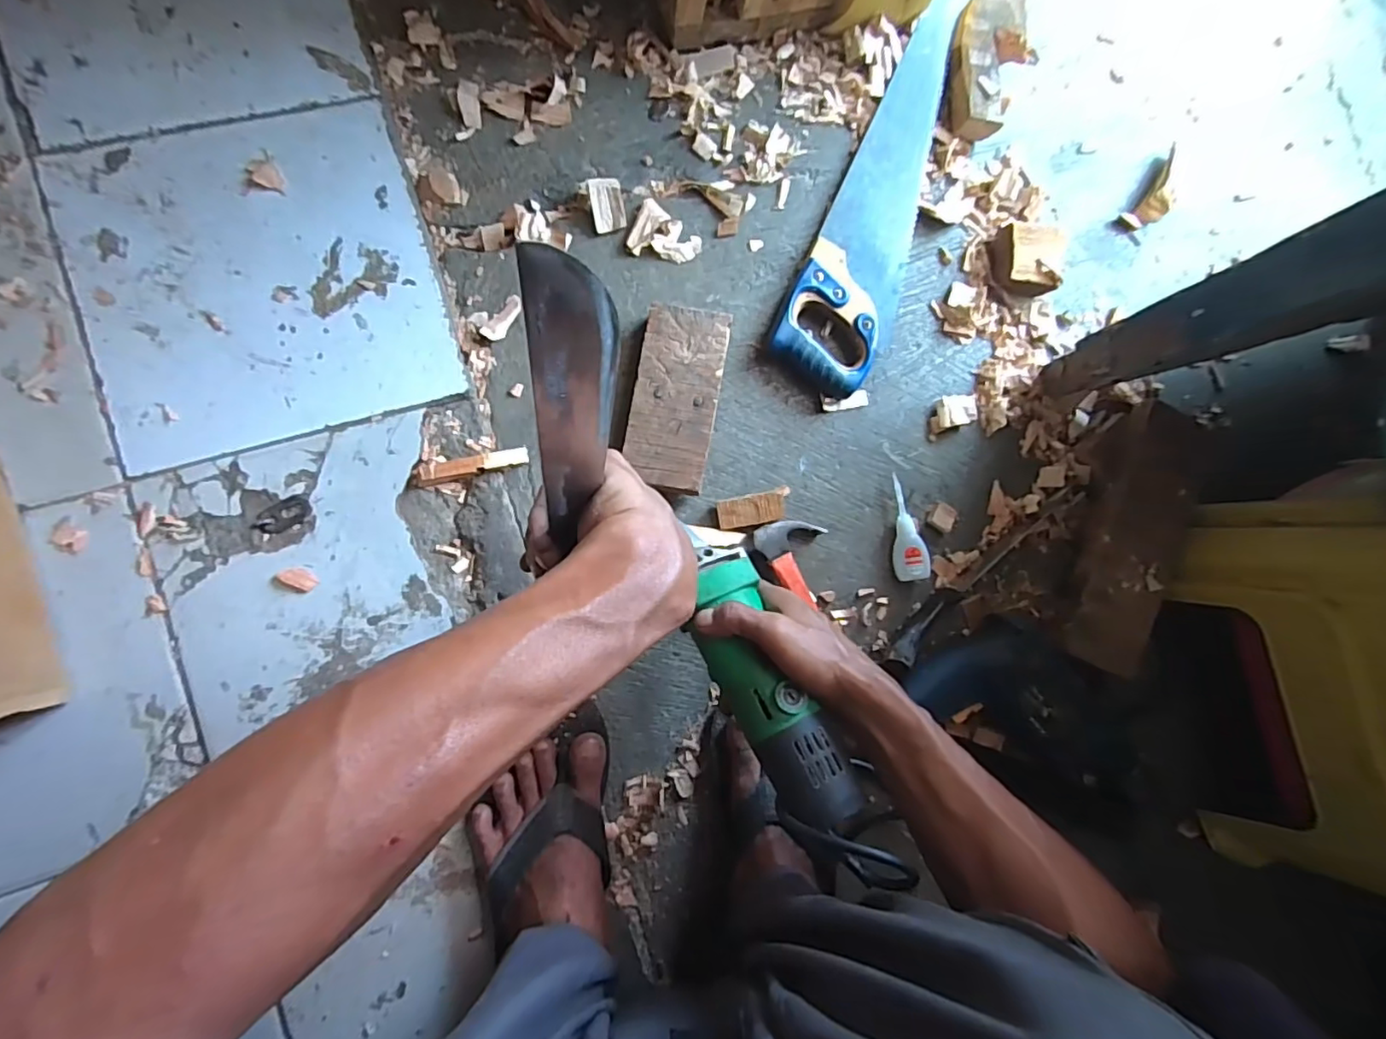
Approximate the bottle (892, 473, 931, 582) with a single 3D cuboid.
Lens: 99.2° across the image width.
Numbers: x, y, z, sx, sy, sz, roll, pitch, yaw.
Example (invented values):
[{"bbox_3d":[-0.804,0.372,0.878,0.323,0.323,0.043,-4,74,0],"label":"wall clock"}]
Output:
[{"bbox_3d":[0.215,0.010,0.600,0.031,0.019,0.106,-11,89,-9],"label":"bottle"}]

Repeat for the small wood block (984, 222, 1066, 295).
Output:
[{"bbox_3d":[0.357,-0.275,0.626,0.075,0.033,0.063,3,86,-8],"label":"small wood block"}]

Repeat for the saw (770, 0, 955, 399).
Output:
[{"bbox_3d":[0.208,-0.335,0.614,0.108,0.027,0.431,26,84,-6],"label":"saw"}]

